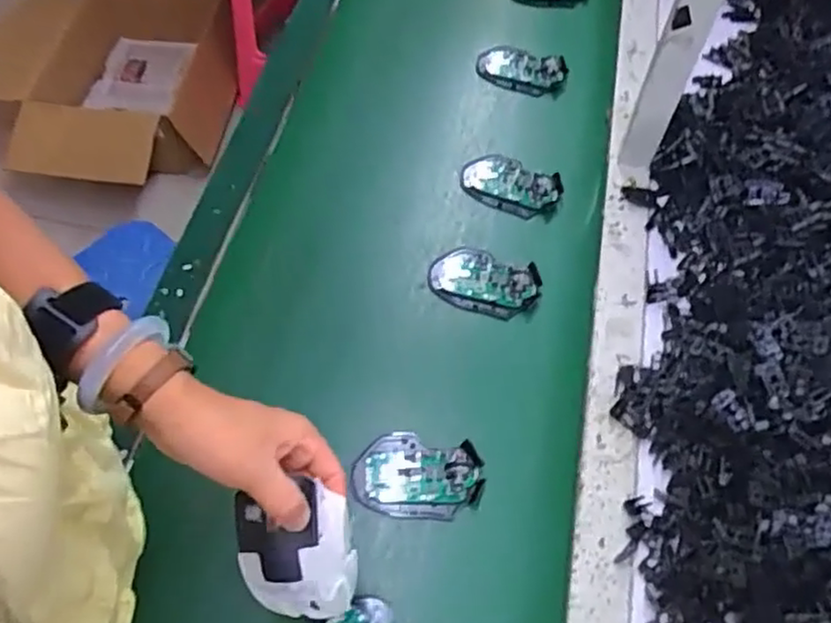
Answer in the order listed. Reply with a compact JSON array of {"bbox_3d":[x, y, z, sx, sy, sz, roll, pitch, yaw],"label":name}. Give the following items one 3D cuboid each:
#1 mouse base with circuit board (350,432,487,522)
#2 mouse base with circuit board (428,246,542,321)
[{"bbox_3d":[0.002,0.145,0.606,0.113,0.022,0.074,6,59,7],"label":"mouse base with circuit board"},{"bbox_3d":[0.072,-0.033,0.719,0.113,0.024,0.065,18,61,14],"label":"mouse base with circuit board"}]

